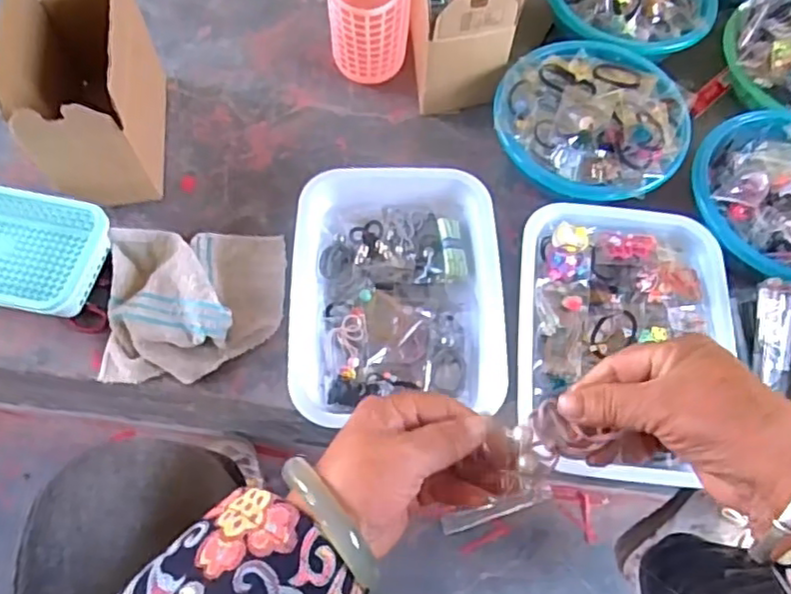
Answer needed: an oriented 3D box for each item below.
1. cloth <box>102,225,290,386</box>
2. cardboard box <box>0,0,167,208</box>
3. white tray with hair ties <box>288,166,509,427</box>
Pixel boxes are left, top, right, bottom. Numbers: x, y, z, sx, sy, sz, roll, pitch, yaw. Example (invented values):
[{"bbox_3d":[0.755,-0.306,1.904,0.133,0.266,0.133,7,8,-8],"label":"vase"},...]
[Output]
[{"bbox_3d":[-0.218,-0.003,0.684,0.184,0.046,0.172,-1,63,-4],"label":"cloth"},{"bbox_3d":[-0.330,-0.225,0.696,0.111,0.174,0.218,-6,63,-6],"label":"cardboard box"},{"bbox_3d":[0.000,-0.006,0.679,0.215,0.063,0.283,-1,63,-4],"label":"white tray with hair ties"}]

